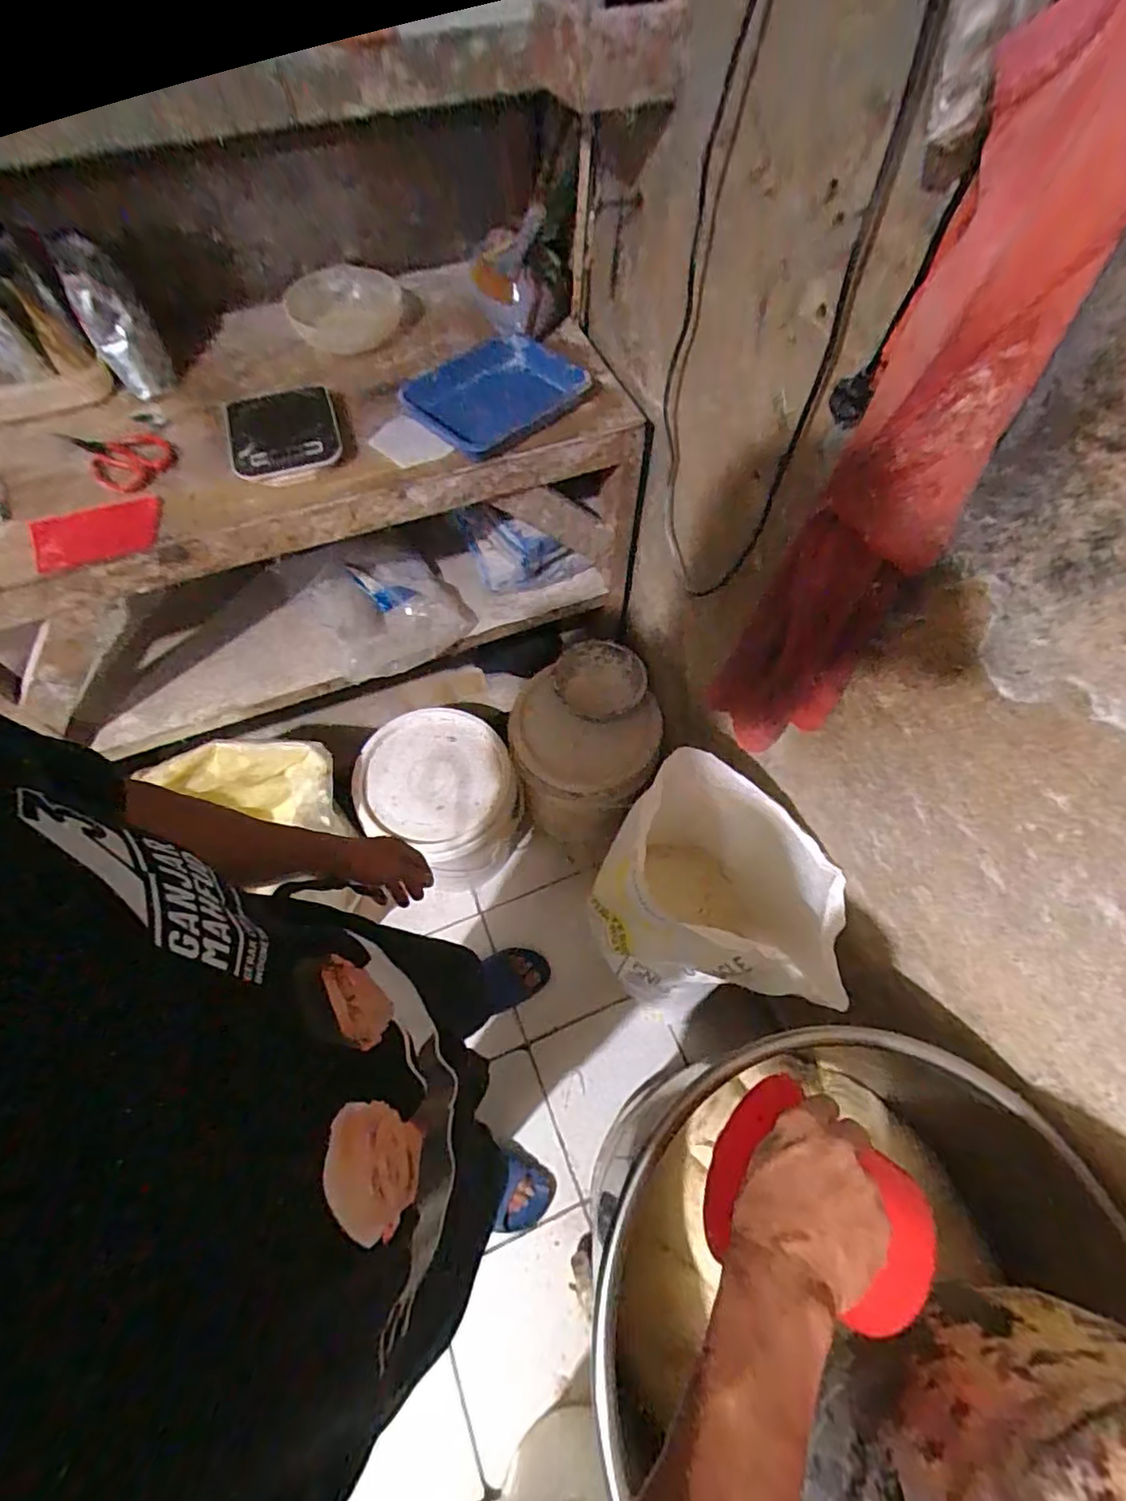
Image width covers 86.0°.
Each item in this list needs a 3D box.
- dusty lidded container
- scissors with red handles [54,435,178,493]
[{"bbox_3d":[0.040,0.009,1.344,0.301,0.382,0.313,0,63,-1],"label":"dusty lidded container"},{"bbox_3d":[-0.596,-0.386,0.797,0.136,0.019,0.112,10,57,-9],"label":"scissors with red handles"}]

